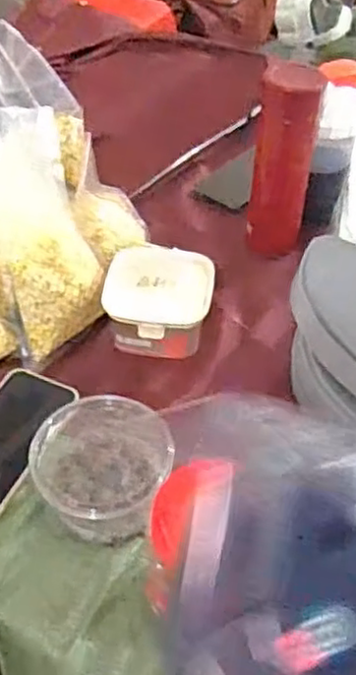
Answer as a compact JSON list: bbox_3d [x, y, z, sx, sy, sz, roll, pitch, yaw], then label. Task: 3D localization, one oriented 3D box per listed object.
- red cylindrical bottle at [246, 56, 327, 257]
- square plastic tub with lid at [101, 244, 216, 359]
[{"bbox_3d":[0.121,-0.200,0.788,0.067,0.214,0.068,10,47,7],"label":"red cylindrical bottle"},{"bbox_3d":[-0.021,-0.037,0.744,0.110,0.068,0.112,9,47,6],"label":"square plastic tub with lid"}]

